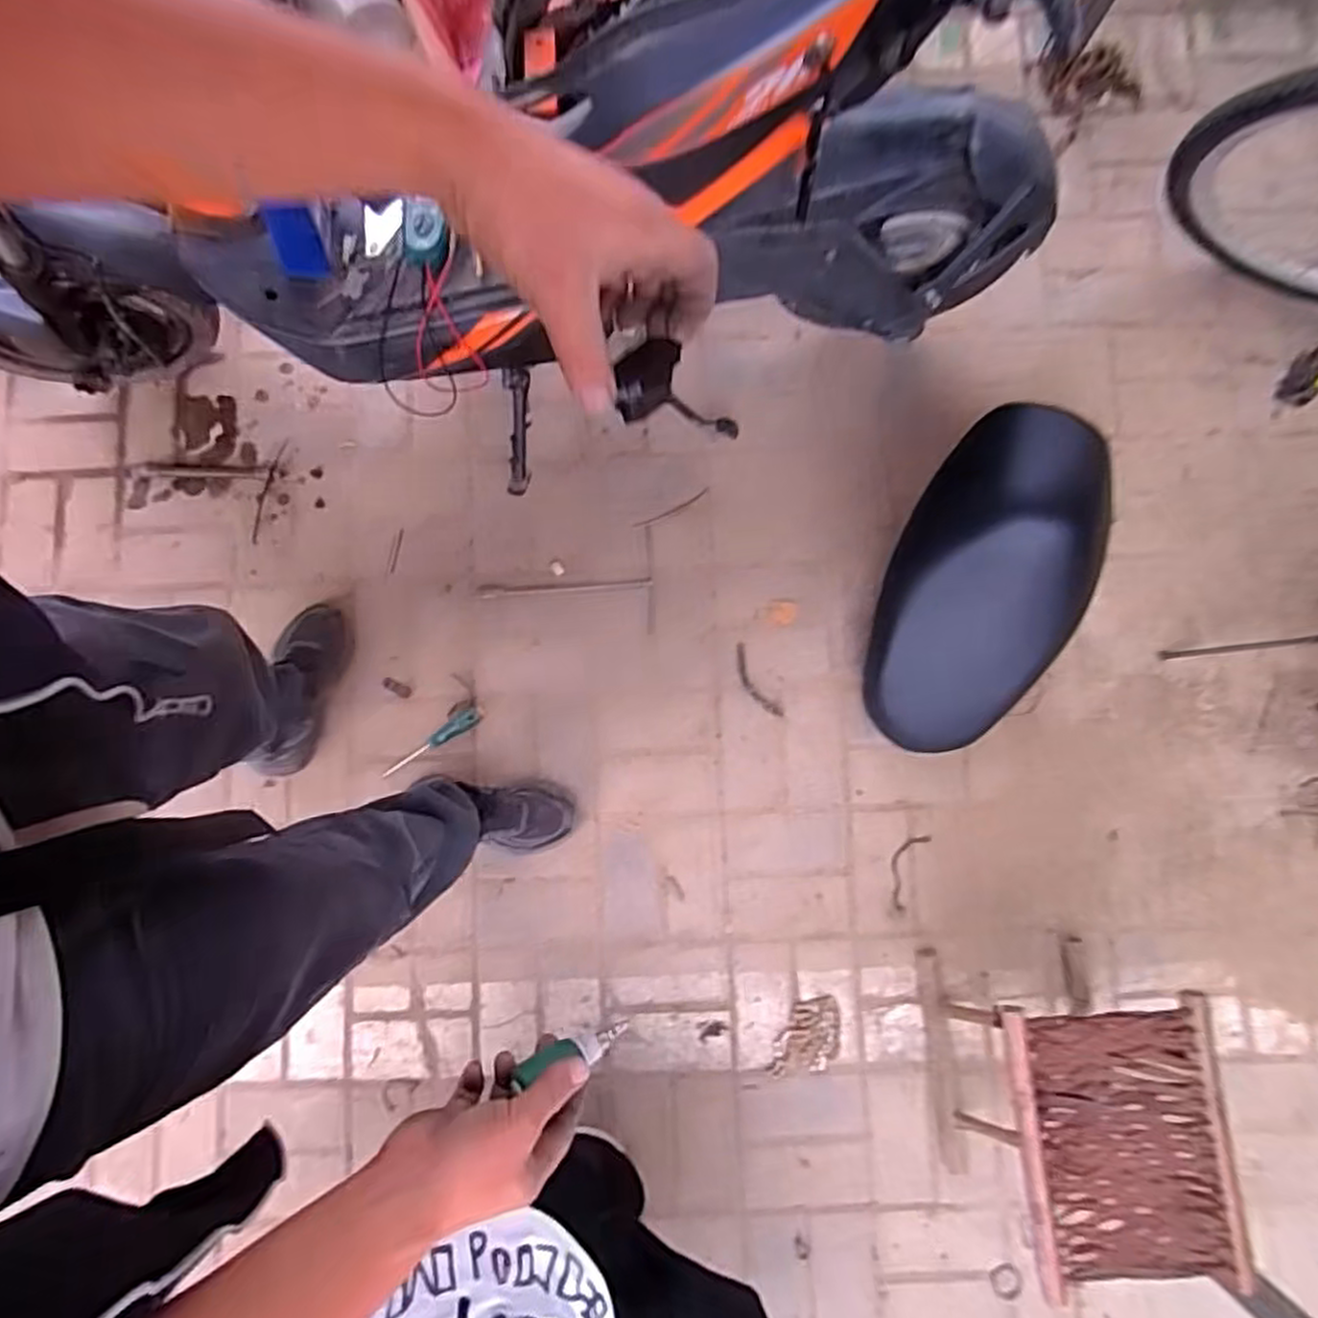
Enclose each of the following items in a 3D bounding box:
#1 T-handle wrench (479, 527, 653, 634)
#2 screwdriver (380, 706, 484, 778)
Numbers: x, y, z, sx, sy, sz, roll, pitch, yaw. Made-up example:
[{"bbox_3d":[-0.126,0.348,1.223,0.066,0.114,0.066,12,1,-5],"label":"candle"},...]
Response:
[{"bbox_3d":[-0.154,-0.132,1.238,0.289,0.014,0.172,-1,84,1],"label":"T-handle wrench"},{"bbox_3d":[-0.370,0.132,1.208,0.191,0.022,0.031,-31,85,-2],"label":"screwdriver"}]

